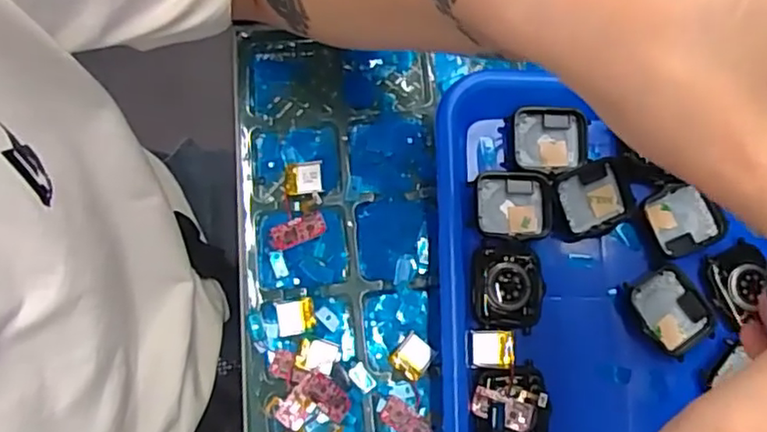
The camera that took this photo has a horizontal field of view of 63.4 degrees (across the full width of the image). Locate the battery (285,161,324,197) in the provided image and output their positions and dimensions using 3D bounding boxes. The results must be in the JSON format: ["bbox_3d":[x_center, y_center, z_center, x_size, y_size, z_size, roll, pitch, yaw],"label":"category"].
[{"bbox_3d":[-0.045,-0.021,0.352,0.021,0.004,0.020,-3,79,-5],"label":"battery"}]

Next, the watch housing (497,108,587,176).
[{"bbox_3d":[0.090,-0.041,0.344,0.047,0.013,0.035,1,79,-4],"label":"watch housing"}]

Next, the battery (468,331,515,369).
[{"bbox_3d":[0.055,0.068,0.319,0.023,0.007,0.019,2,79,-4],"label":"battery"}]

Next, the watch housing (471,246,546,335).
[{"bbox_3d":[0.065,0.037,0.325,0.037,0.009,0.042,4,79,-3],"label":"watch housing"}]

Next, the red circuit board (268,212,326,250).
[{"bbox_3d":[-0.048,0.008,0.344,0.033,0.004,0.014,-22,82,-8],"label":"red circuit board"}]

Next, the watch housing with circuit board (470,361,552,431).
[{"bbox_3d":[0.064,0.099,0.313,0.038,0.021,0.044,-4,80,-5],"label":"watch housing with circuit board"}]

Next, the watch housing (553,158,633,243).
[{"bbox_3d":[0.113,-0.008,0.334,0.045,0.013,0.035,-20,81,-8],"label":"watch housing"}]

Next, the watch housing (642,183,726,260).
[{"bbox_3d":[0.163,0.002,0.338,0.039,0.005,0.037,-21,82,-8],"label":"watch housing"}]

